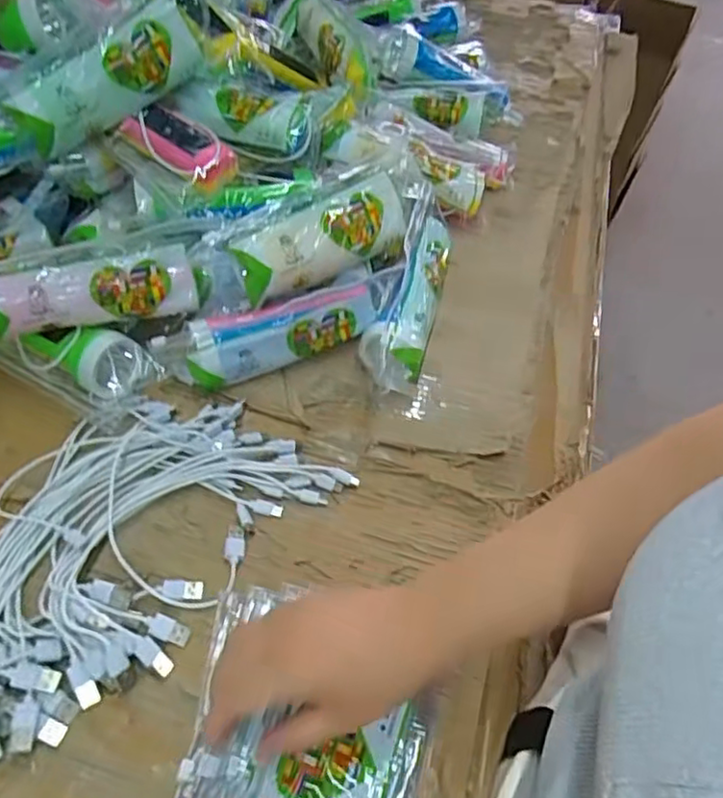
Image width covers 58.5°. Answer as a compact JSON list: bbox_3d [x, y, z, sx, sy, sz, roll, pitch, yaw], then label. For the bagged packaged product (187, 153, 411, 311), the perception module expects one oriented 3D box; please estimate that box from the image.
[{"bbox_3d":[-0.045,-0.140,0.573,0.193,0.072,0.058,-28,59,-22],"label":"bagged packaged product"}]

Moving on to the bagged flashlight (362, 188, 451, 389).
[{"bbox_3d":[0.044,-0.095,0.585,0.055,0.071,0.233,13,54,6],"label":"bagged flashlight"}]

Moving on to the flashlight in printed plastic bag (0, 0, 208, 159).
[{"bbox_3d":[-0.222,-0.280,0.558,0.173,0.063,0.051,-39,64,-8],"label":"flashlight in printed plastic bag"}]

